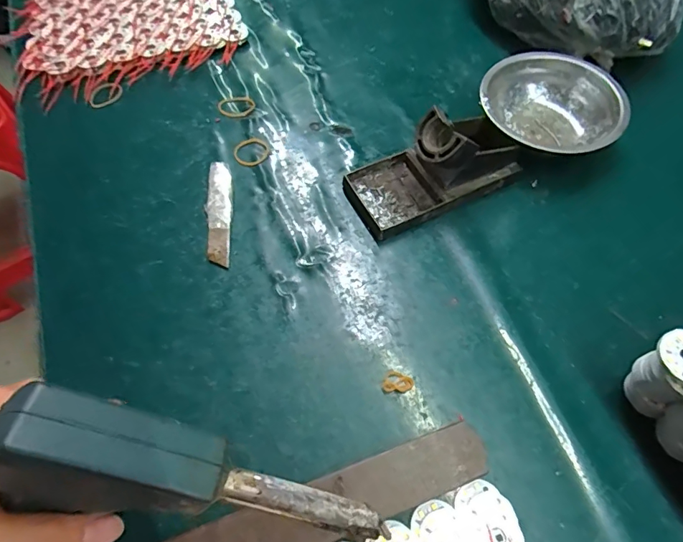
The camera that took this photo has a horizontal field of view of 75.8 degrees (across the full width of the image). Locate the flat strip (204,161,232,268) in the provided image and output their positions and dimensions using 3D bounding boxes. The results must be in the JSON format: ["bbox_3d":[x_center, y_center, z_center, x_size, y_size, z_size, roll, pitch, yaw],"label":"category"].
[{"bbox_3d":[-0.106,-0.051,0.377,0.021,0.012,0.101,-3,62,-2],"label":"flat strip"}]

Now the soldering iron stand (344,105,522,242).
[{"bbox_3d":[0.081,-0.096,0.375,0.150,0.062,0.073,-25,65,-13],"label":"soldering iron stand"}]

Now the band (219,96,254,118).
[{"bbox_3d":[-0.107,-0.169,0.450,0.036,0.004,0.028,-12,62,-6],"label":"band"}]

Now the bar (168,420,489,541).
[{"bbox_3d":[-0.006,0.144,0.269,0.199,0.016,0.041,-17,63,-9],"label":"bar"}]

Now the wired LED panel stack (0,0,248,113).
[{"bbox_3d":[-0.249,-0.298,0.515,0.242,0.032,0.235,-24,64,-12],"label":"wired LED panel stack"}]

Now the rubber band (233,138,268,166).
[{"bbox_3d":[-0.086,-0.115,0.420,0.033,0.004,0.035,-23,64,-12],"label":"rubber band"}]

